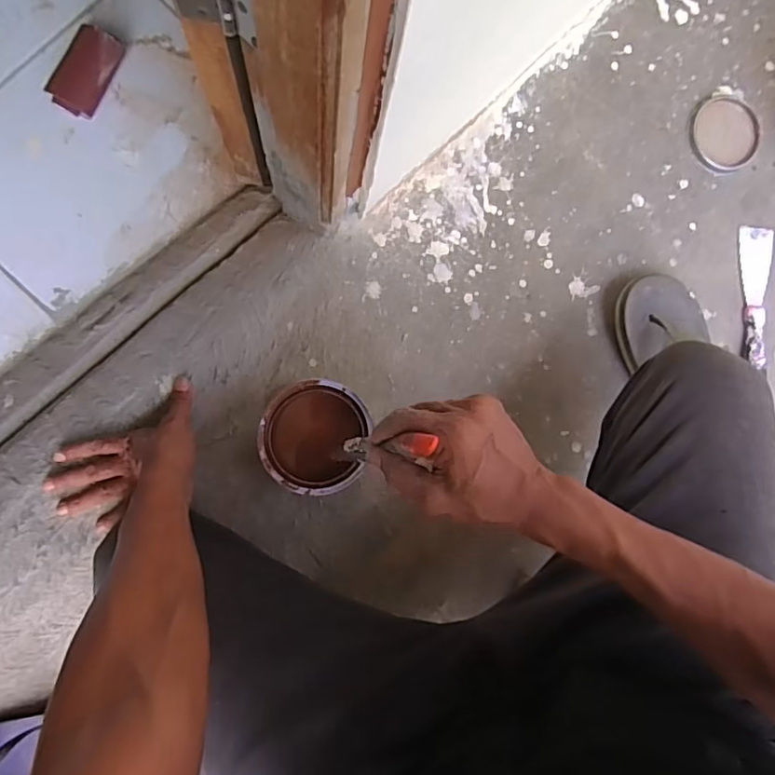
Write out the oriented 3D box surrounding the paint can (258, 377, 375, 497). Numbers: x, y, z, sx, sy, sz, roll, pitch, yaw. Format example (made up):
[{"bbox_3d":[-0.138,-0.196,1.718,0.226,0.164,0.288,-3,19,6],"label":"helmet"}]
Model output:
[{"bbox_3d":[-0.076,0.047,0.558,0.095,0.121,0.103,0,87,-7],"label":"paint can"}]

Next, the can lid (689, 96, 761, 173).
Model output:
[{"bbox_3d":[0.440,-0.331,0.704,0.096,0.004,0.093,0,87,-7],"label":"can lid"}]

